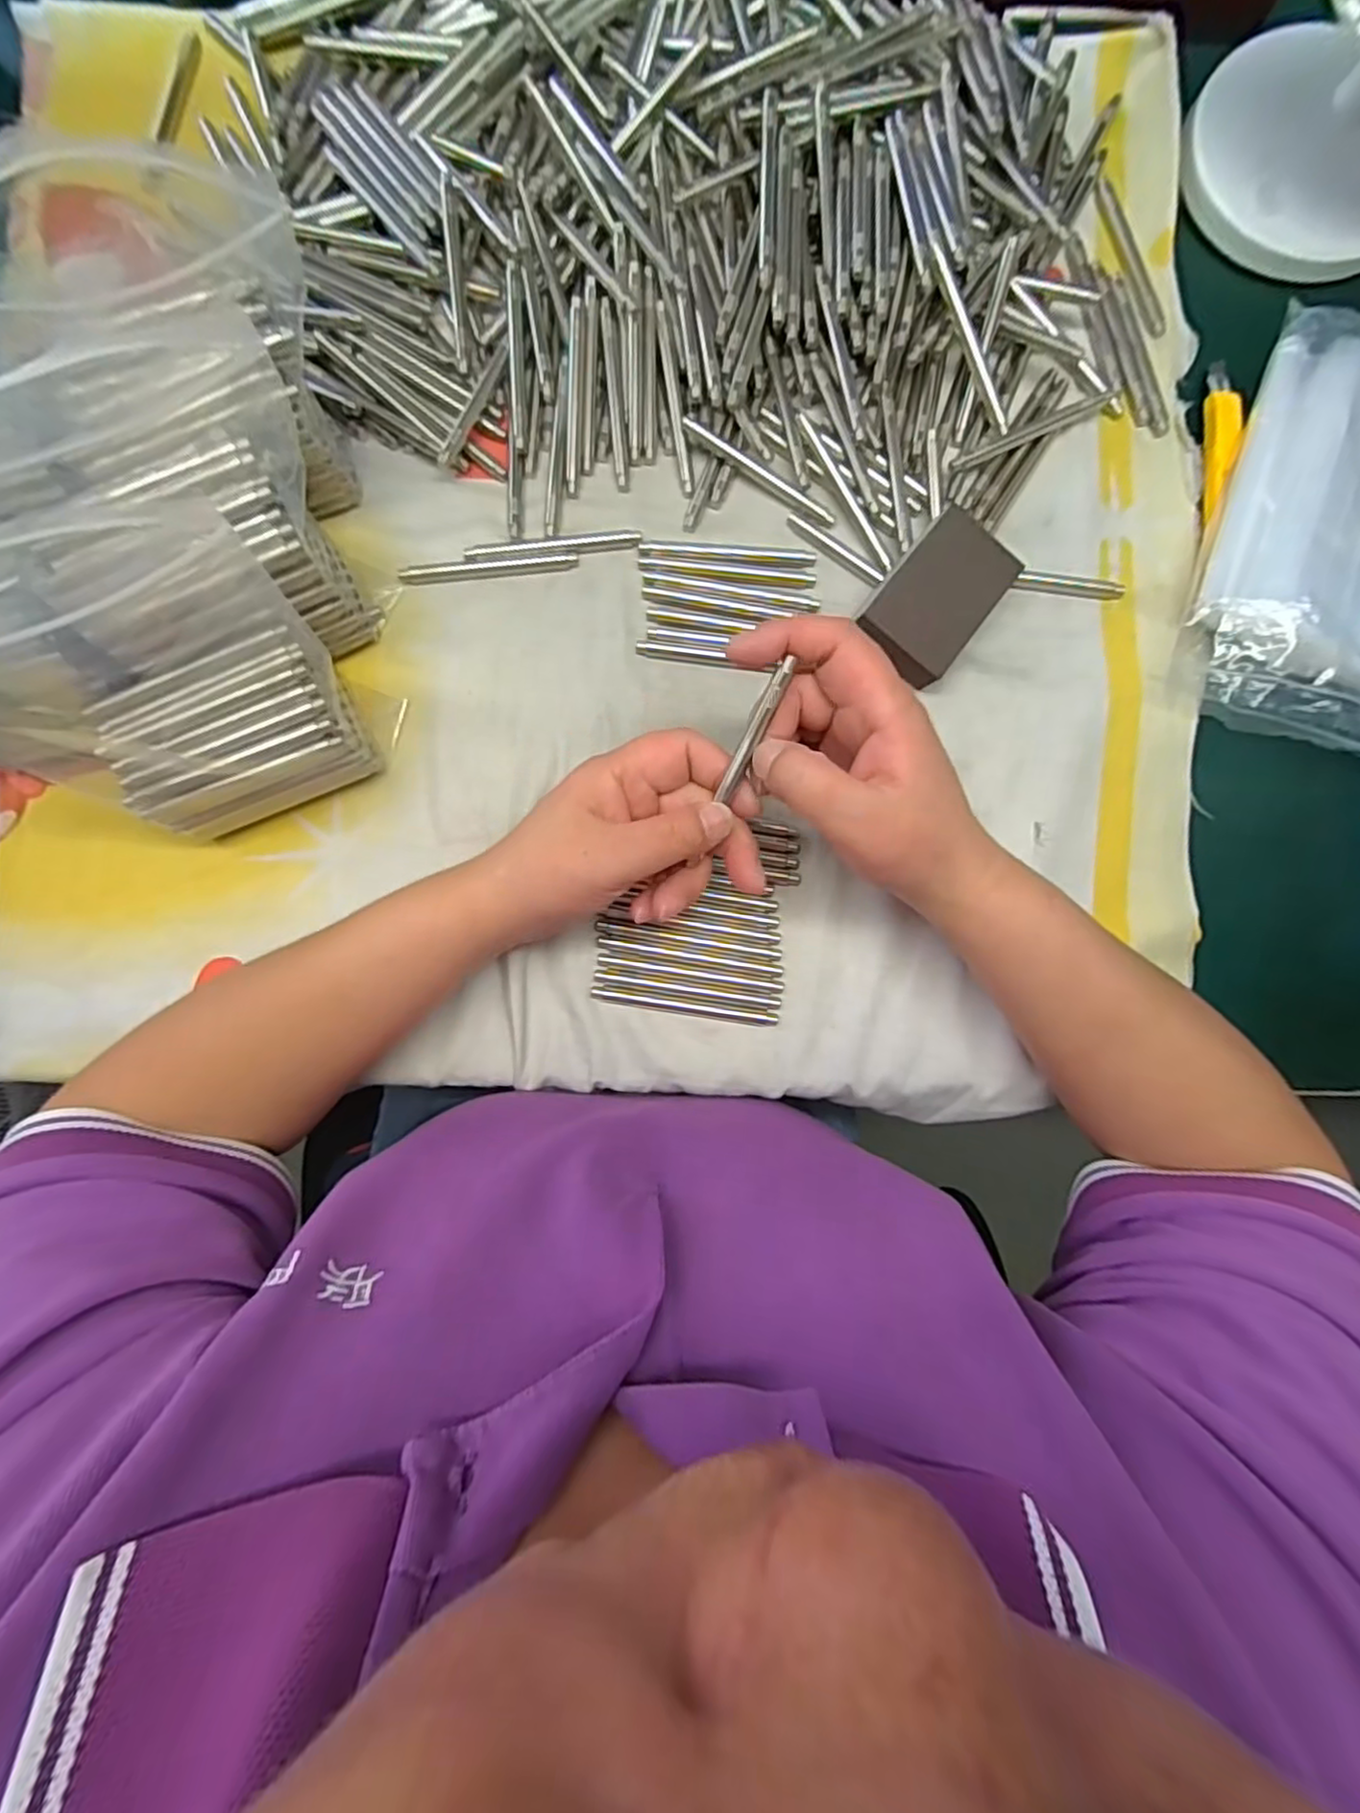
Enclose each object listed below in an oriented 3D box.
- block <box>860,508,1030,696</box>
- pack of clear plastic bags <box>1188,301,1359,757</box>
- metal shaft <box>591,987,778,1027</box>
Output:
[{"bbox_3d":[0.128,-0.152,0.344,0.051,0.031,0.073,40,87,1],"label":"block"},{"bbox_3d":[0.338,-0.186,0.341,0.129,0.036,0.208,18,87,0],"label":"pack of clear plastic bags"},{"bbox_3d":[0.002,0.051,0.342,0.092,0.004,0.007,8,87,-1],"label":"metal shaft"}]

